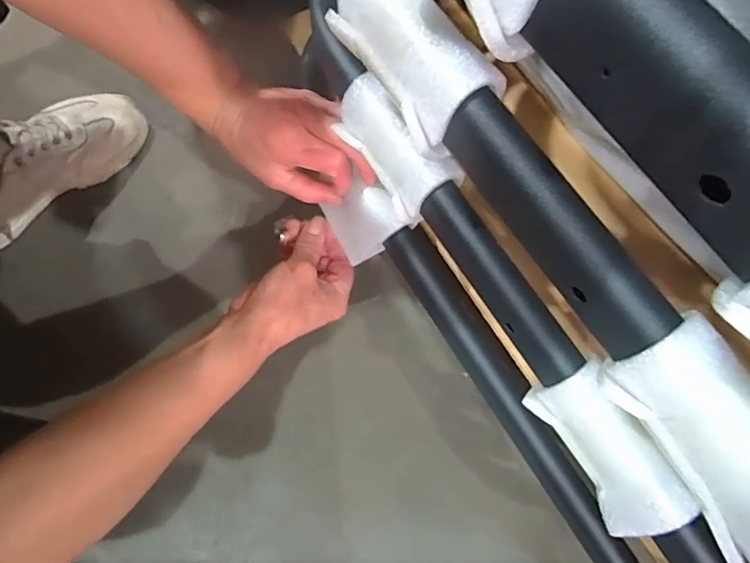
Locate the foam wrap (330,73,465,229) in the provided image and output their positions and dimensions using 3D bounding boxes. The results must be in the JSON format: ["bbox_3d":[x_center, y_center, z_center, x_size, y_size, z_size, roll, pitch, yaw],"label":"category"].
[{"bbox_3d":[0.012,-0.079,0.287,0.033,0.034,0.081,-35,81,-9],"label":"foam wrap"}]

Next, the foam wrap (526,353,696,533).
[{"bbox_3d":[0.114,0.083,0.244,0.030,0.038,0.079,-29,77,-8],"label":"foam wrap"}]

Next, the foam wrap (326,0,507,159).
[{"bbox_3d":[0.013,-0.098,0.210,0.036,0.033,0.080,-38,78,-10],"label":"foam wrap"}]

